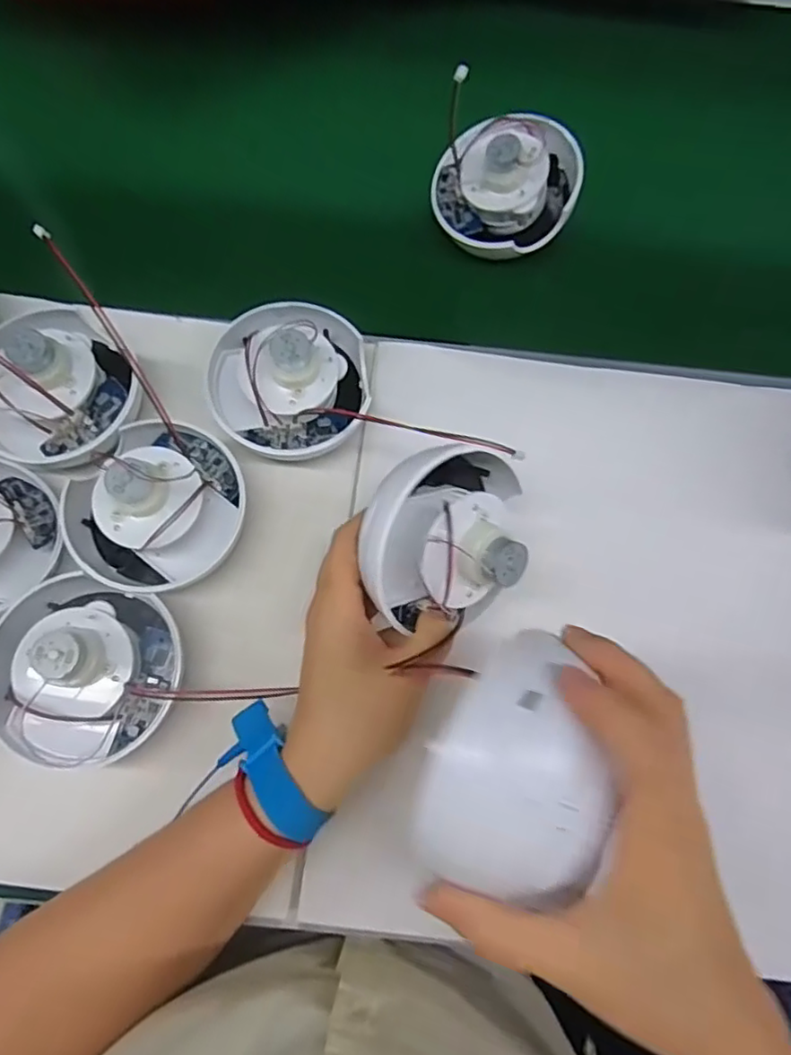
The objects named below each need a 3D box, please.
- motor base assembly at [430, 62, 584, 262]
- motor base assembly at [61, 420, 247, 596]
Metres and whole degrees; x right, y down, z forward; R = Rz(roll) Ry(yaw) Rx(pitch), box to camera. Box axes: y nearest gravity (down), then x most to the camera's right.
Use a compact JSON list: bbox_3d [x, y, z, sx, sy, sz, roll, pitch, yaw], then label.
[{"bbox_3d":[0.082,-0.259,0.447,0.103,0.061,0.095,11,73,2],"label":"motor base assembly"},{"bbox_3d":[-0.147,-0.016,0.365,0.098,0.060,0.105,0,73,-2],"label":"motor base assembly"}]

